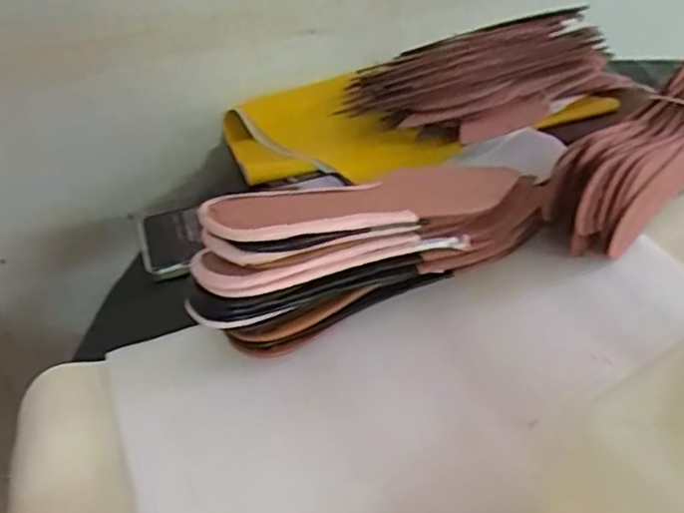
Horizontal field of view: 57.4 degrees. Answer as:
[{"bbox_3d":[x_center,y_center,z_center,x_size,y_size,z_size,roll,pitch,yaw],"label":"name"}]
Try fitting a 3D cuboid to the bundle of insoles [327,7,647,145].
[{"bbox_3d":[0.158,-0.176,0.593,0.288,0.075,0.108,-20,41,-23],"label":"bundle of insoles"}]

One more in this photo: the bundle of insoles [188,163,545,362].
[{"bbox_3d":[0.032,-0.024,0.394,0.268,0.080,0.072,-19,40,-22],"label":"bundle of insoles"}]

